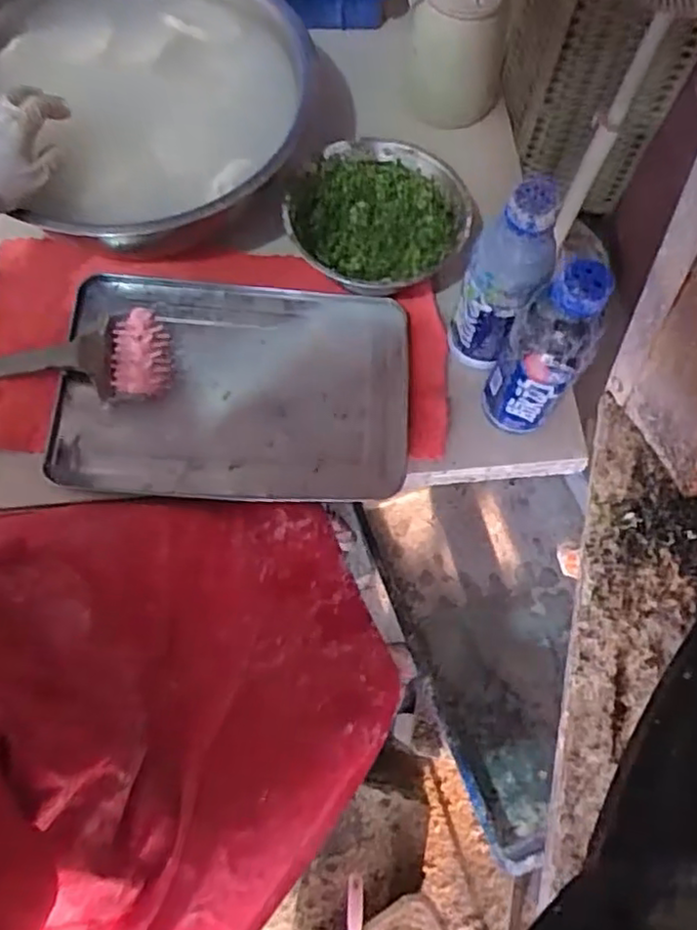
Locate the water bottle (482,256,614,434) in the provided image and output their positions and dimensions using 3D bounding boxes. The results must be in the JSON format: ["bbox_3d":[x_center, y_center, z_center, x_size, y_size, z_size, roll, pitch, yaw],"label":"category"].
[{"bbox_3d":[0.165,-0.095,0.571,0.071,0.193,0.056,29,71,9],"label":"water bottle"}]

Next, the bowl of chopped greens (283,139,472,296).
[{"bbox_3d":[0.034,-0.258,0.710,0.185,0.053,0.180,1,69,-2],"label":"bowl of chopped greens"}]

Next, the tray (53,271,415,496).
[{"bbox_3d":[-0.114,-0.077,0.673,0.341,0.020,0.231,3,69,0],"label":"tray"}]

